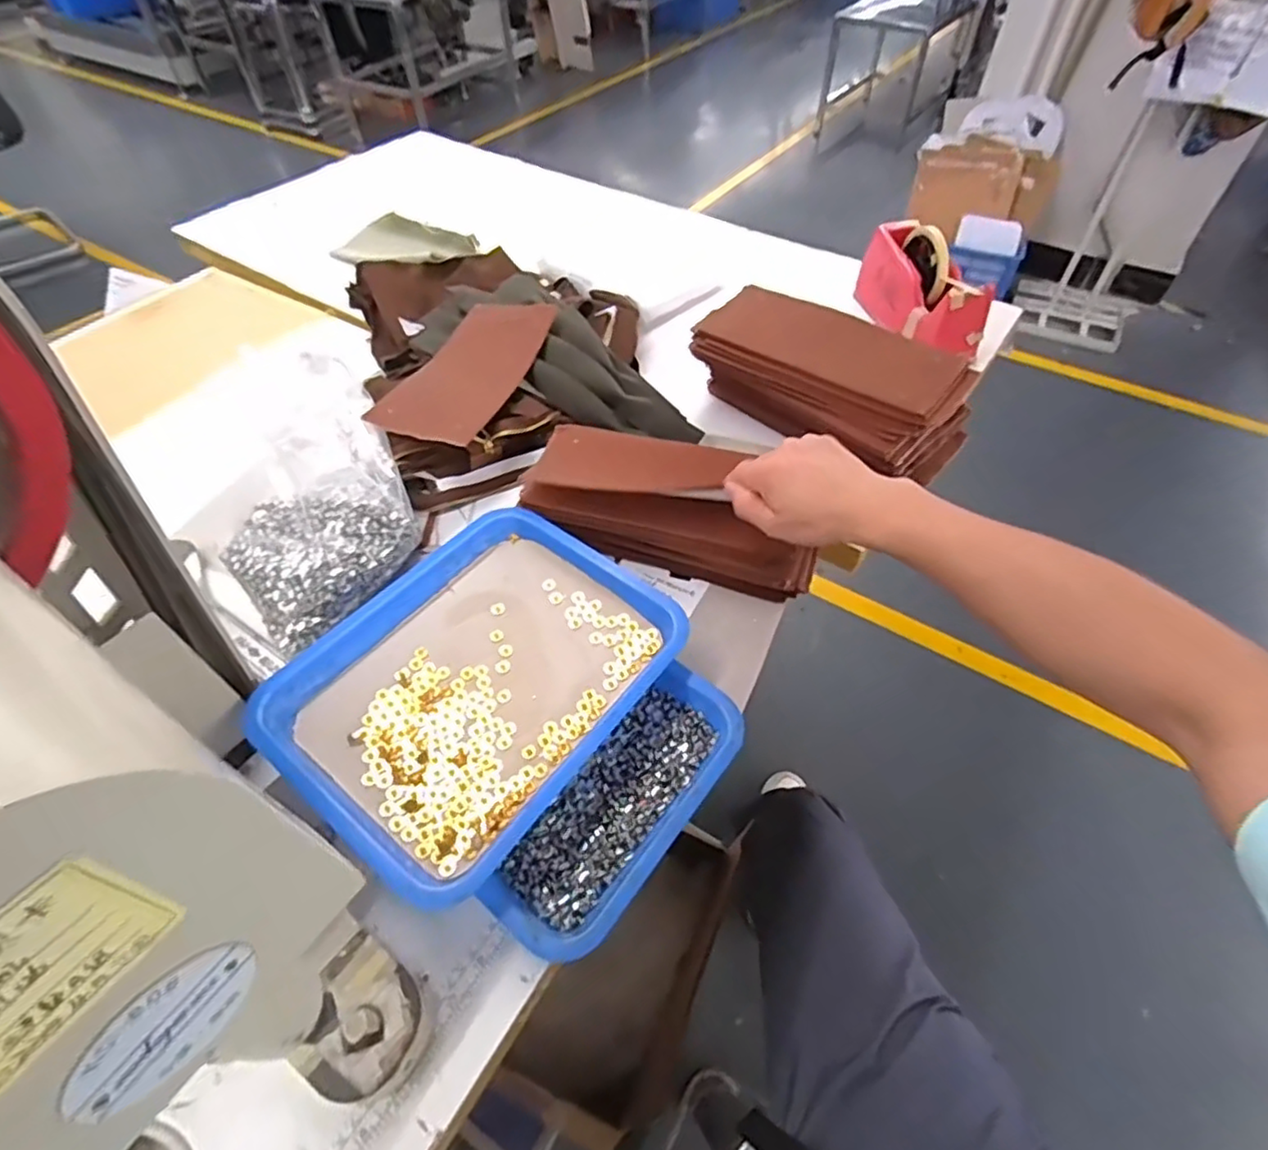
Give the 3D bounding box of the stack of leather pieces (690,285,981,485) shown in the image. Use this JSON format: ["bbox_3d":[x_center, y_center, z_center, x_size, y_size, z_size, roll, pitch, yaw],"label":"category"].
[{"bbox_3d":[0.206,-0.205,0.702,0.281,0.100,0.131,37,60,25],"label":"stack of leather pieces"}]

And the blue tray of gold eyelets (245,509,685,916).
[{"bbox_3d":[-0.119,0.074,0.502,0.218,0.037,0.272,31,58,22],"label":"blue tray of gold eyelets"}]

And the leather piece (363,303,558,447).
[{"bbox_3d":[-0.176,-0.224,0.709,0.103,0.025,0.242,15,53,12],"label":"leather piece"}]

